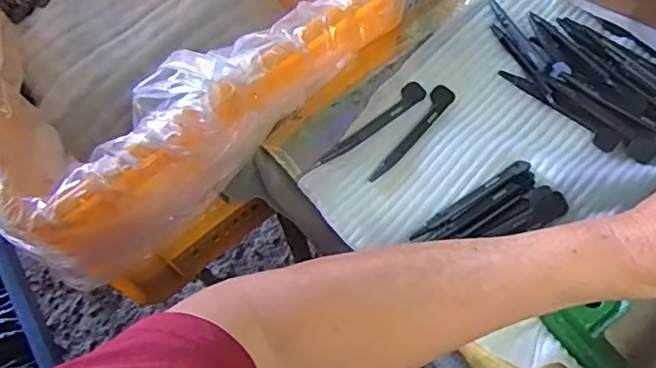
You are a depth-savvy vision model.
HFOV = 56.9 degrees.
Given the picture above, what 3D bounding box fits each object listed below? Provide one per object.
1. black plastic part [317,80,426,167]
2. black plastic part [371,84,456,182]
[{"bbox_3d":[0.033,-0.044,0.451,0.103,0.004,0.016,-40,69,-15],"label":"black plastic part"},{"bbox_3d":[0.062,-0.038,0.449,0.016,0.005,0.099,34,71,17],"label":"black plastic part"}]

